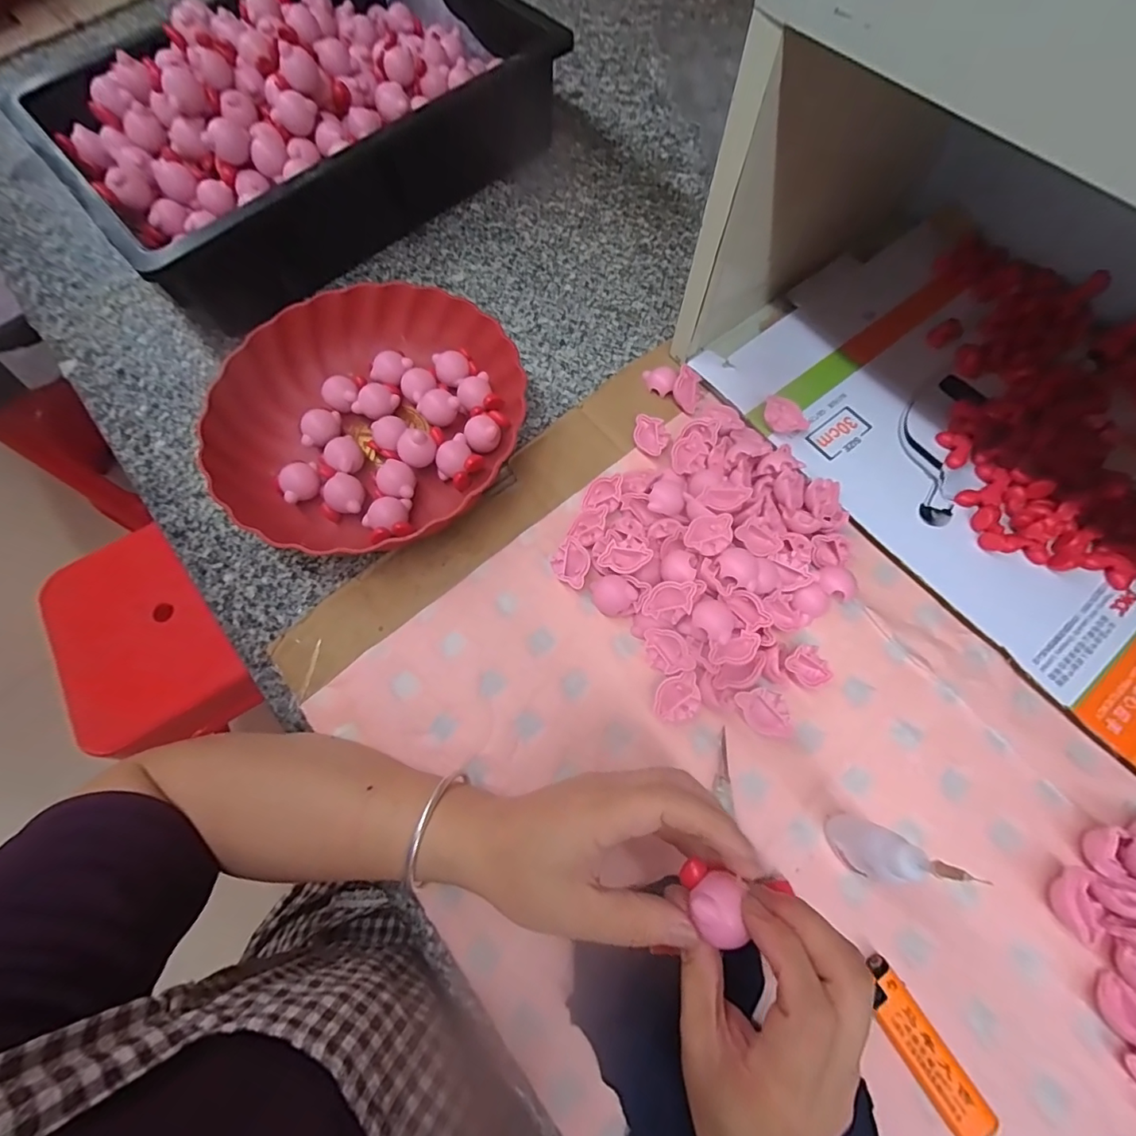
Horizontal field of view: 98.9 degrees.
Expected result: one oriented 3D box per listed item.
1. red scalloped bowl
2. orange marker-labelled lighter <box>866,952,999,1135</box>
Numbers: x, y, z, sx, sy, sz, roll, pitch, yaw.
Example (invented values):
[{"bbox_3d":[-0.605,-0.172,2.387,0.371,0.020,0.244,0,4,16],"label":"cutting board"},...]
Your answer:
[{"bbox_3d":[-0.164,-0.124,0.395,0.221,0.049,0.238,-1,71,2],"label":"red scalloped bowl"},{"bbox_3d":[0.190,0.259,0.262,0.024,0.013,0.081,-32,73,-8],"label":"orange marker-labelled lighter"}]

